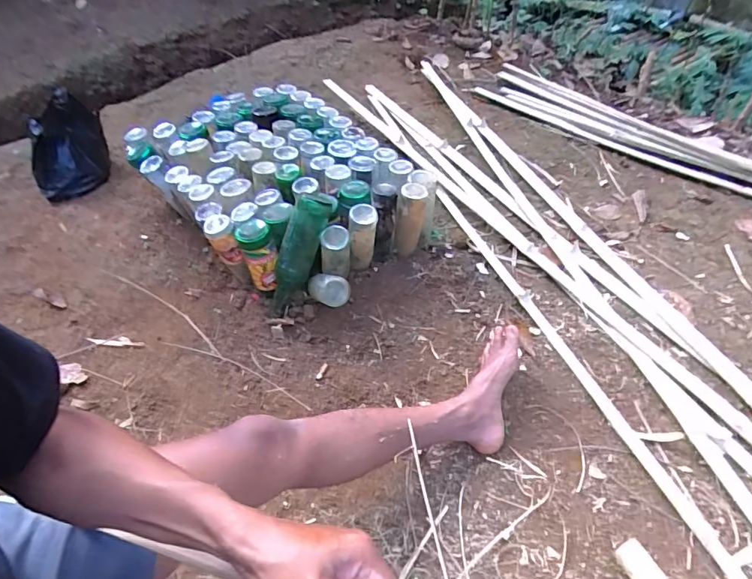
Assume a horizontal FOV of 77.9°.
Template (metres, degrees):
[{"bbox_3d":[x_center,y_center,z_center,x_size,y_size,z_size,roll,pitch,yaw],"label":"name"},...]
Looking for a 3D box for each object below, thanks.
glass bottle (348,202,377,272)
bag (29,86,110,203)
[{"bbox_3d":[-0.028,-0.107,1.039,0.062,0.169,0.058,-4,51,-2],"label":"glass bottle"},{"bbox_3d":[-0.913,-0.417,1.369,0.236,0.198,0.202,-31,57,-22],"label":"bag"}]

